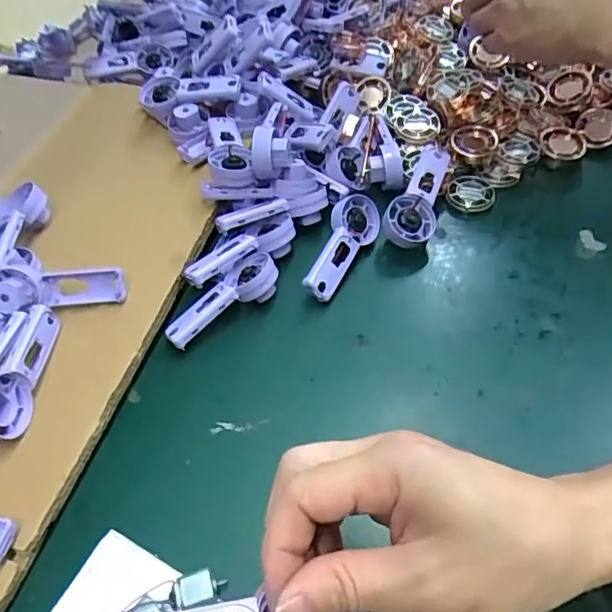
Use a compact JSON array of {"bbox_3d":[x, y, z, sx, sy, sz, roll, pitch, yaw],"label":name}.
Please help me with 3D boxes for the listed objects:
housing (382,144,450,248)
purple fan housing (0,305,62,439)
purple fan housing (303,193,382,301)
[{"bbox_3d":[0.094,-0.092,0.452,0.037,0.020,0.097,19,67,15],"label":"housing"},{"bbox_3d":[-0.185,0.041,0.360,0.022,0.036,0.094,-12,47,28],"label":"purple fan housing"},{"bbox_3d":[0.028,-0.044,0.434,0.034,0.037,0.089,16,56,17],"label":"purple fan housing"}]

